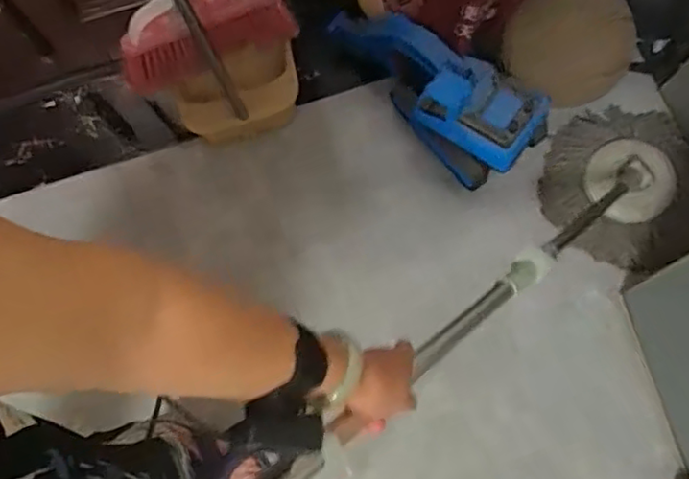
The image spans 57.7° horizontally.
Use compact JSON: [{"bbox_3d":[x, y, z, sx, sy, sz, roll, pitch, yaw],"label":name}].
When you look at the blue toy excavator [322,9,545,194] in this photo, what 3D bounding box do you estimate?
[{"bbox_3d":[0.163,-0.306,1.206,0.169,0.154,0.457,-41,74,-12],"label":"blue toy excavator"}]

